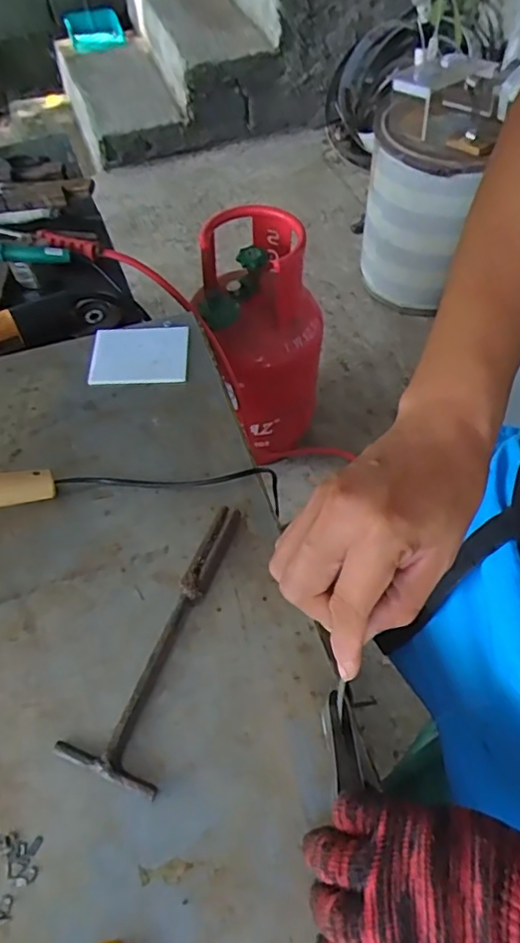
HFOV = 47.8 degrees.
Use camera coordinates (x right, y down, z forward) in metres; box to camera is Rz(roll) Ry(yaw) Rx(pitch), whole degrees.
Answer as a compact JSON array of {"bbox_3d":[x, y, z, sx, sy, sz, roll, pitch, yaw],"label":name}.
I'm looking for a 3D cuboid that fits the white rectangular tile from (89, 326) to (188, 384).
[{"bbox_3d":[-0.130,-0.128,0.633,0.100,0.010,0.081,-4,56,0],"label":"white rectangular tile"}]

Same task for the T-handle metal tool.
[{"bbox_3d":[-0.064,0.122,0.455,0.070,0.012,0.221,19,58,15],"label":"T-handle metal tool"}]

